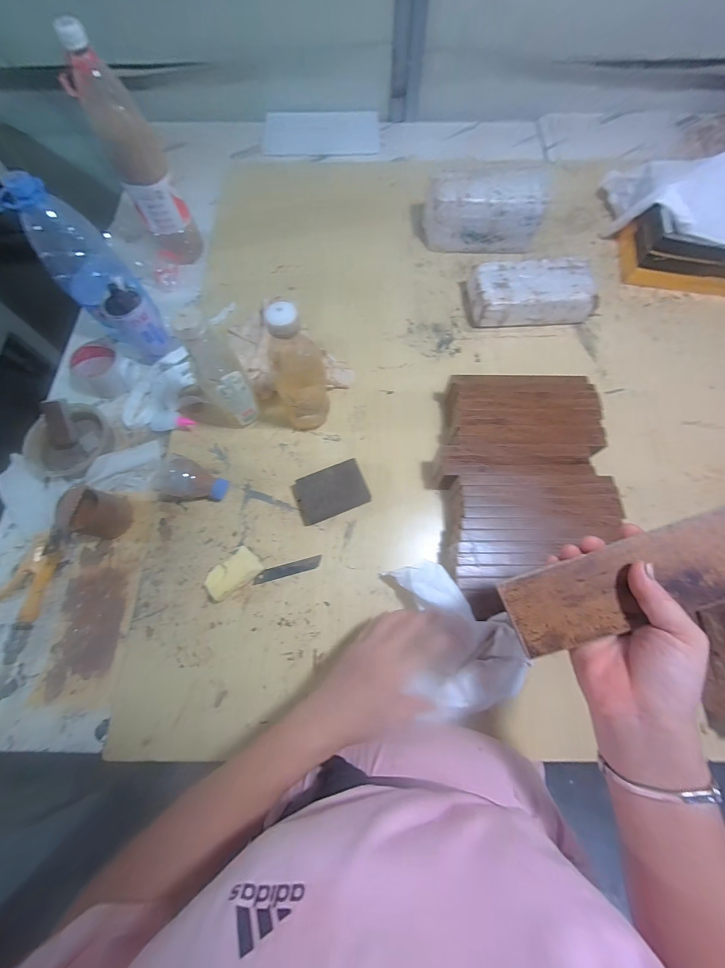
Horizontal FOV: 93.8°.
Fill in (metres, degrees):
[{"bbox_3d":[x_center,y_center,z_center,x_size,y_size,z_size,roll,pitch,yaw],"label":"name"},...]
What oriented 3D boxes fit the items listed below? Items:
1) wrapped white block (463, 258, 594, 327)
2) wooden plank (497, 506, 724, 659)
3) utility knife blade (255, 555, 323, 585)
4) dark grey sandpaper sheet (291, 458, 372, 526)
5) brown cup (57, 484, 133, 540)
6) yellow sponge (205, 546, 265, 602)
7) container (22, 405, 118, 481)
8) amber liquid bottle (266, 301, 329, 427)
[{"bbox_3d":[0.307,-0.347,0.625,0.216,0.064,0.111,0,72,-1],"label":"wrapped white block"},{"bbox_3d":[0.218,0.072,0.260,0.207,0.006,0.060,-23,73,10],"label":"wooden plank"},{"bbox_3d":[-0.108,0.123,0.489,0.098,0.005,0.018,-14,72,-5],"label":"utility knife blade"},{"bbox_3d":[-0.047,0.012,0.513,0.107,0.032,0.065,-23,73,-8],"label":"dark grey sandpaper sheet"},{"bbox_3d":[-0.385,0.043,0.483,0.054,0.074,0.068,7,72,2],"label":"brown cup"},{"bbox_3d":[-0.179,0.126,0.472,0.044,0.027,0.074,42,76,12],"label":"yellow sponge"},{"bbox_3d":[-0.476,-0.068,0.555,0.123,0.052,0.124,0,72,-1],"label":"container"},{"bbox_3d":[-0.087,-0.149,0.480,0.072,0.206,0.063,-7,72,-3],"label":"amber liquid bottle"}]

